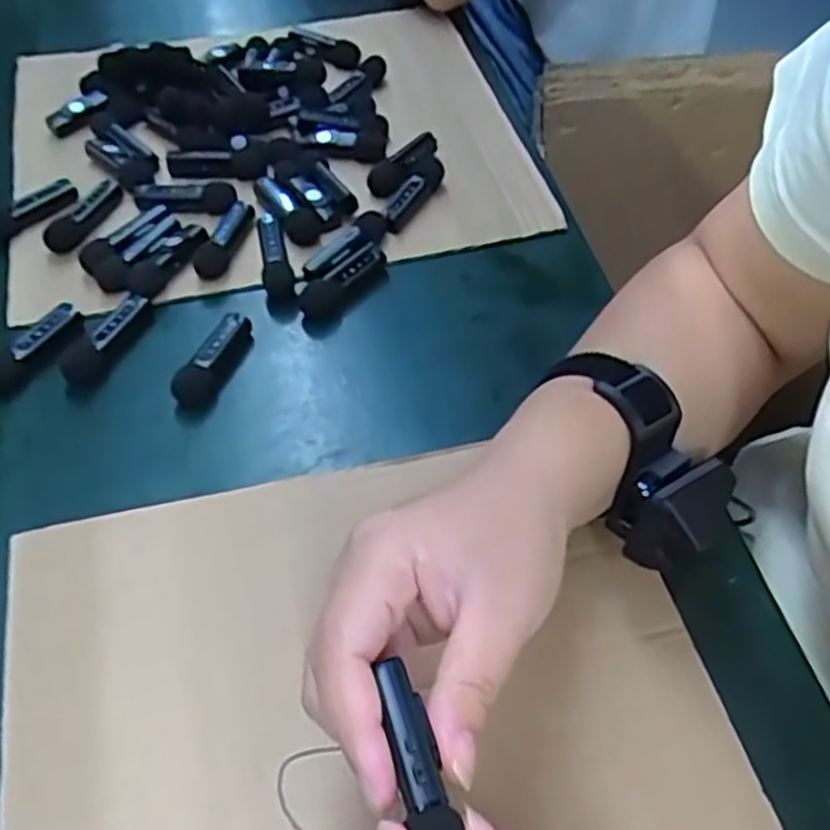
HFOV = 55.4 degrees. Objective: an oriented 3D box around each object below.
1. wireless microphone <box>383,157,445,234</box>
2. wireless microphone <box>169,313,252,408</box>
[{"bbox_3d":[-0.001,-0.148,0.523,0.020,0.014,0.066,27,58,17],"label":"wireless microphone"},{"bbox_3d":[-0.112,-0.030,0.443,0.018,0.019,0.062,22,57,14],"label":"wireless microphone"}]

